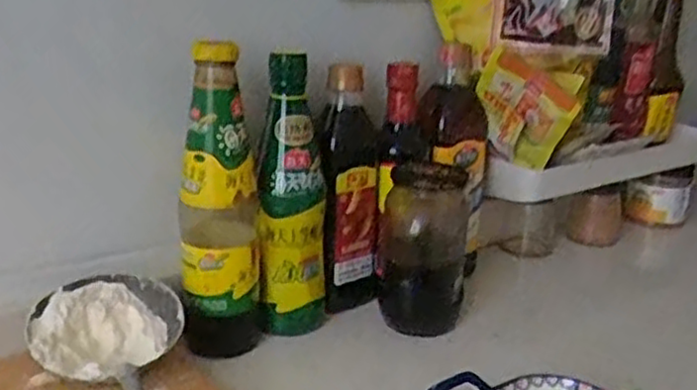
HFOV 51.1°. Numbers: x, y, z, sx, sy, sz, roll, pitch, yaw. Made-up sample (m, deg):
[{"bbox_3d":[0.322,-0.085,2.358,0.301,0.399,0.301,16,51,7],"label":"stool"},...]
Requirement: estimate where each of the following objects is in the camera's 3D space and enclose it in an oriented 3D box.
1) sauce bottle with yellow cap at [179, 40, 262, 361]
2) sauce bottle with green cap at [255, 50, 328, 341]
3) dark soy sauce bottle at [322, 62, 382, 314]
[{"bbox_3d":[-0.109,0.009,0.618,0.065,0.260,0.057,1,18,-10],"label":"sauce bottle with yellow cap"},{"bbox_3d":[-0.048,0.005,0.661,0.064,0.253,0.058,1,18,-8],"label":"sauce bottle with green cap"},{"bbox_3d":[0.003,0.000,0.709,0.063,0.231,0.065,4,18,-1],"label":"dark soy sauce bottle"}]

